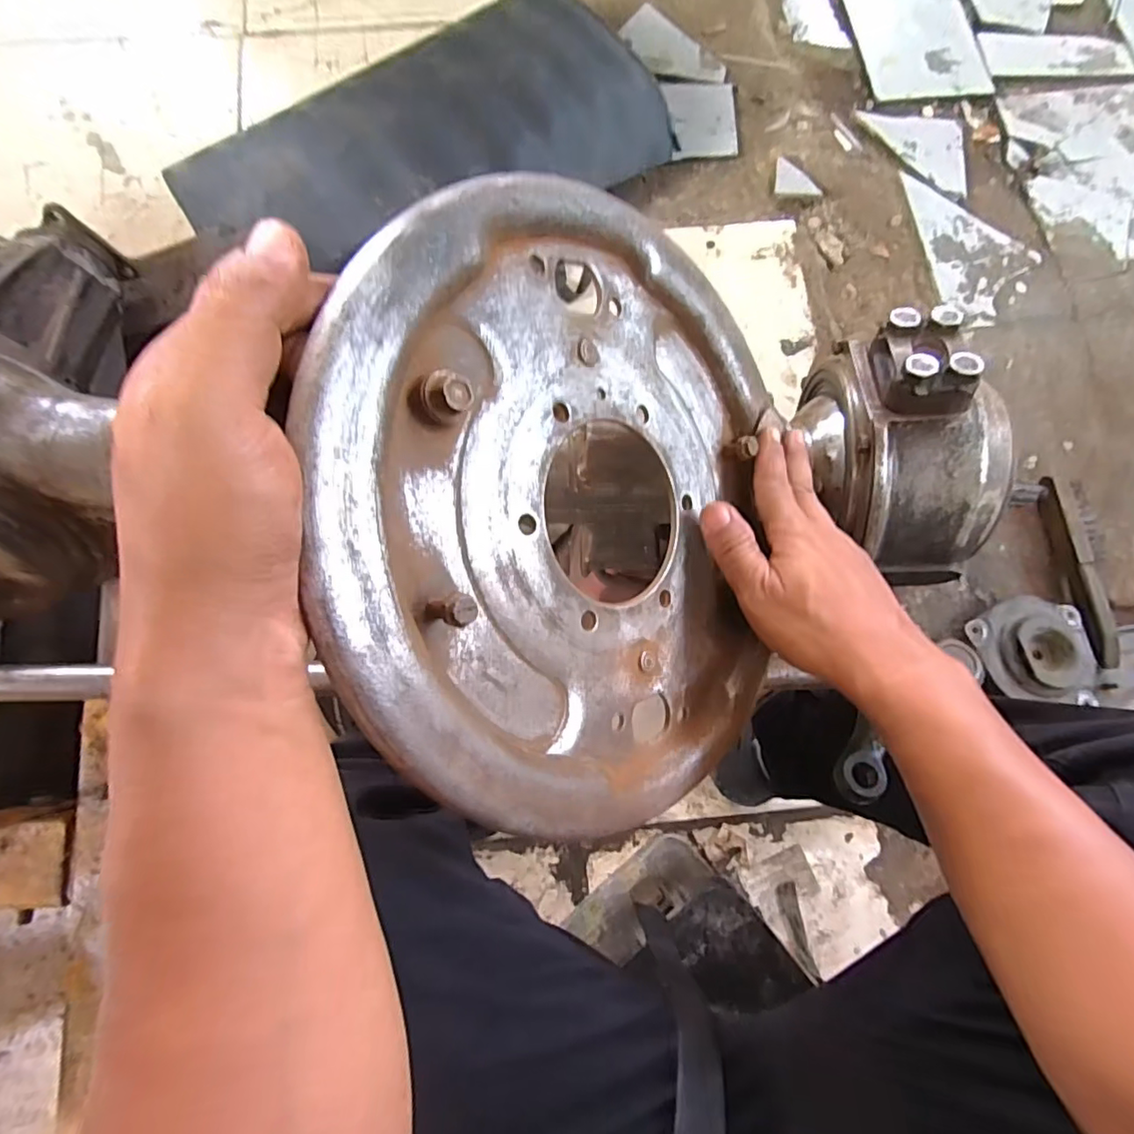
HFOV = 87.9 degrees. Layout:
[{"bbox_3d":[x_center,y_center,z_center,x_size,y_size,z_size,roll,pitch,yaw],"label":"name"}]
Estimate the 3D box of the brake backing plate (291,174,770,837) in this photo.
[{"bbox_3d":[0.012,-0.026,0.281,0.260,0.019,0.281,2,87,-41],"label":"brake backing plate"}]

